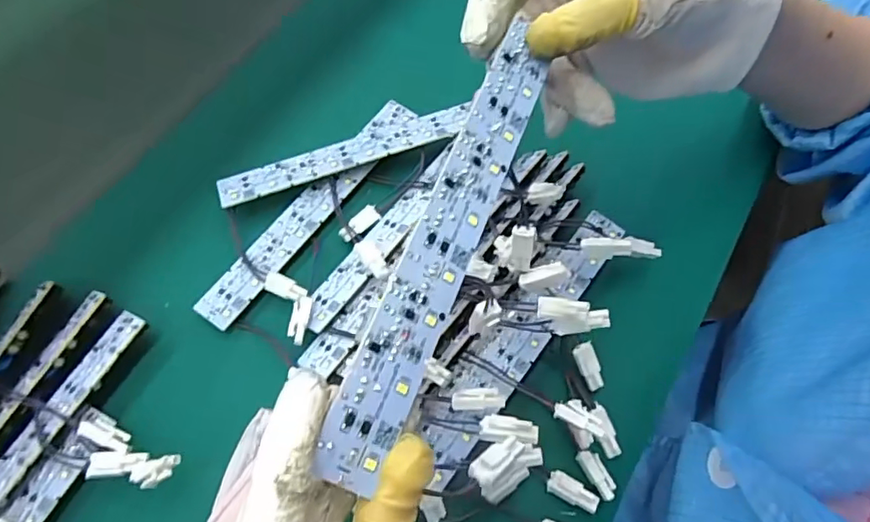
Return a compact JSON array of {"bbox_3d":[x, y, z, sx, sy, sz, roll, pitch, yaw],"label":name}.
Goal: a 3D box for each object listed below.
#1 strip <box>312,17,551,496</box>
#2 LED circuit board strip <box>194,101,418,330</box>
[{"bbox_3d":[0.006,-0.013,0.191,0.024,0.004,0.174,33,64,-22],"label":"strip"},{"bbox_3d":[-0.076,-0.036,0.351,0.026,0.010,0.189,33,68,13],"label":"LED circuit board strip"}]

